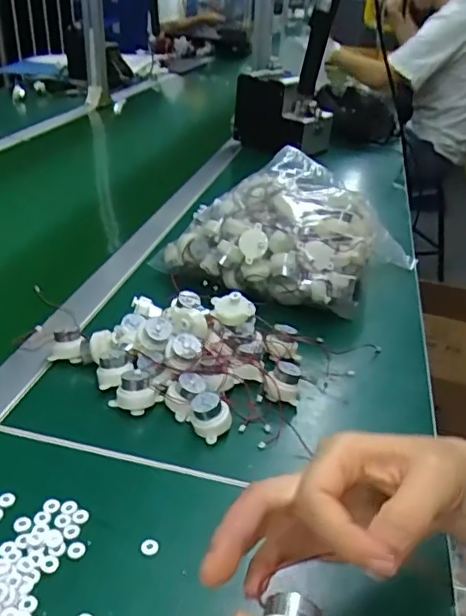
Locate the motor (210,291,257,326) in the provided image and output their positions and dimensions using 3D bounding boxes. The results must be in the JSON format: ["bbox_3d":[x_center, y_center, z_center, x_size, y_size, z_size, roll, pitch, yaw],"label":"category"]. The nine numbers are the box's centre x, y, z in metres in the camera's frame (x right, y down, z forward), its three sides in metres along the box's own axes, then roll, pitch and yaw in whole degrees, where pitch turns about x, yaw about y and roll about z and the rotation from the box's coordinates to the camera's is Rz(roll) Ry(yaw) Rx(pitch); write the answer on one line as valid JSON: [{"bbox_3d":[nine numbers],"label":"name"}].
[{"bbox_3d":[0.000,0.001,0.530,0.037,0.017,0.032,-10,68,4],"label":"motor"}]

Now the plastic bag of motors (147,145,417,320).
[{"bbox_3d":[0.077,-0.096,0.690,0.220,0.125,0.265,24,36,29],"label":"plastic bag of motors"}]

